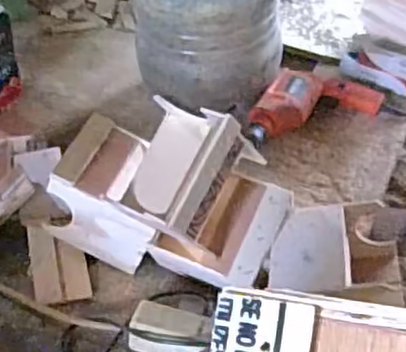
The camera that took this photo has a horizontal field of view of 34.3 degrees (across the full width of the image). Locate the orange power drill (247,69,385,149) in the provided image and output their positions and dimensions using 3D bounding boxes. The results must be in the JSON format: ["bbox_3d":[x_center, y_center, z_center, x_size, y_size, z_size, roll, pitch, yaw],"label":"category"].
[{"bbox_3d":[0.167,-0.119,1.085,0.262,0.063,0.103,-21,46,-20],"label":"orange power drill"}]

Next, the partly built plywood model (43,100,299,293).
[{"bbox_3d":[-0.052,0.028,0.818,0.286,0.235,0.178,16,46,18],"label":"partly built plywood model"}]

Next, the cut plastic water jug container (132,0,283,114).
[{"bbox_3d":[0.009,-0.277,1.064,0.227,0.213,0.261,0,43,1],"label":"cut plastic water jug container"}]

